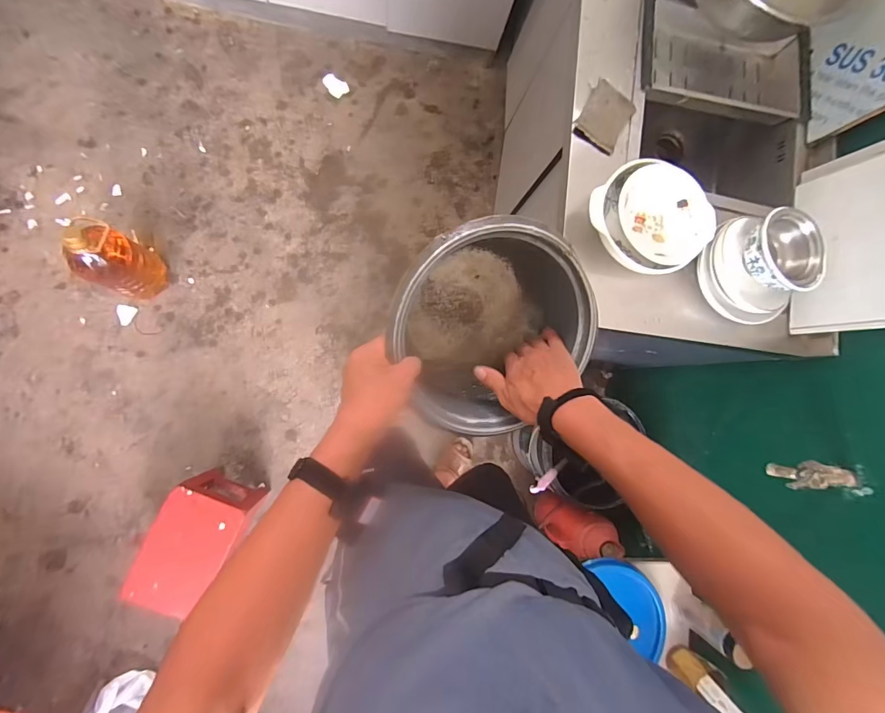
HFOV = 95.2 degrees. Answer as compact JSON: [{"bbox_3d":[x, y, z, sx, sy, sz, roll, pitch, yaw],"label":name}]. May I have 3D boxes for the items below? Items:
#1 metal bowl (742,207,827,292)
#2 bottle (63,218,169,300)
[{"bbox_3d":[0.603,-0.185,0.722,0.128,0.066,0.140,0,87,-7],"label":"metal bowl"},{"bbox_3d":[-0.951,-0.274,1.193,0.155,0.329,0.157,1,85,-7],"label":"bottle"}]

